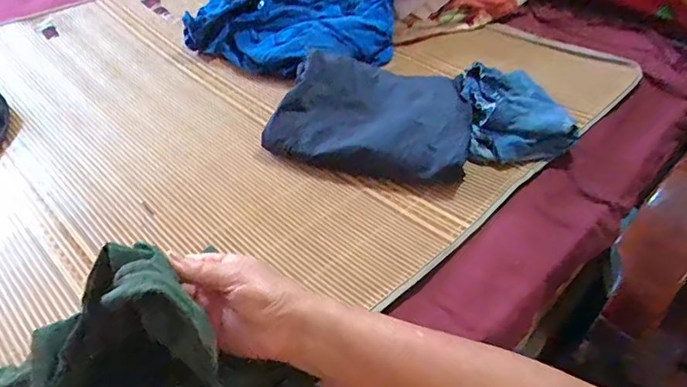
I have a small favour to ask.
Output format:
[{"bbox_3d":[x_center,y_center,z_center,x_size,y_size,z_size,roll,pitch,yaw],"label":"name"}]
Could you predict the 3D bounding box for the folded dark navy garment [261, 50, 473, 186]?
[{"bbox_3d":[0.045,-0.131,0.757,0.297,0.070,0.248,6,49,10],"label":"folded dark navy garment"}]

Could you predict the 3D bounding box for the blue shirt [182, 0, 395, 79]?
[{"bbox_3d":[-0.099,-0.342,0.946,0.386,0.097,0.256,9,44,7],"label":"blue shirt"}]

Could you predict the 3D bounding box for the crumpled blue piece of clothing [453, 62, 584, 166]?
[{"bbox_3d":[0.258,-0.127,0.763,0.147,0.063,0.215,1,43,-3],"label":"crumpled blue piece of clothing"}]

